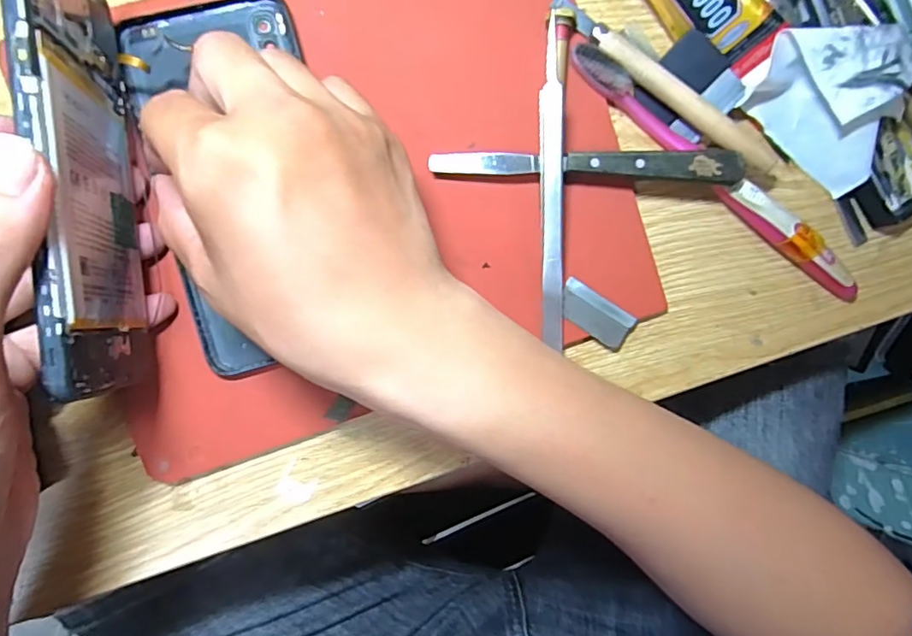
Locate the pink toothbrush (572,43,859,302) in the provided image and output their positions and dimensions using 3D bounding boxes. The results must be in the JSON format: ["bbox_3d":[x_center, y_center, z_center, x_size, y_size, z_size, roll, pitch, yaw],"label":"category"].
[{"bbox_3d":[0.132,-0.070,0.267,0.186,0.016,0.018,38,87,-7],"label":"pink toothbrush"}]

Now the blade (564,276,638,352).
[{"bbox_3d":[0.068,-0.002,0.265,0.040,0.004,0.019,34,87,-8],"label":"blade"}]

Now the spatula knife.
[{"bbox_3d":[0.061,-0.071,0.253,0.143,0.020,0.014,0,92,-8],"label":"spatula knife"}]

